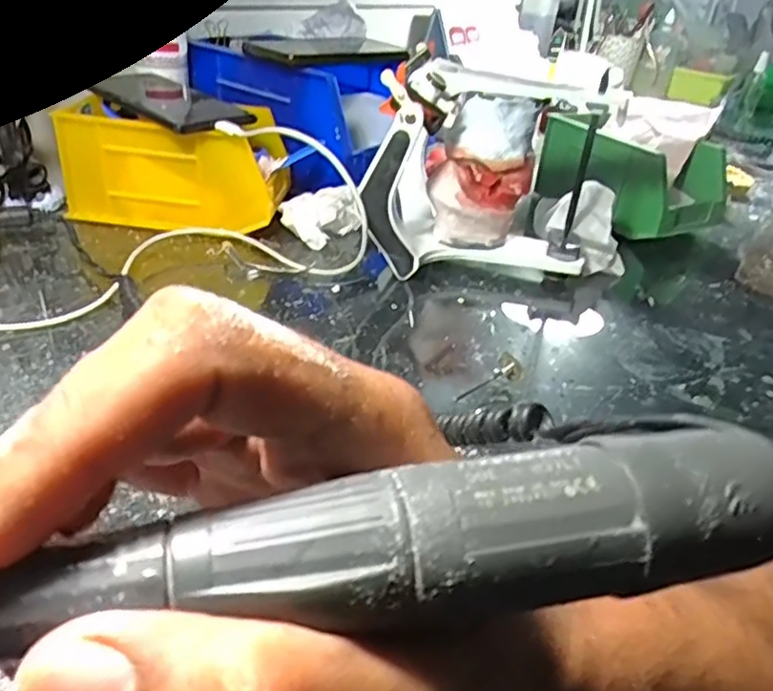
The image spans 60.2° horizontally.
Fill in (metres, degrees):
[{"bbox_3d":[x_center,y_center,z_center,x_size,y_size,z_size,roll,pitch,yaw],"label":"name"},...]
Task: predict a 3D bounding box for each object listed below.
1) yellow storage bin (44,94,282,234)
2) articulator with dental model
[{"bbox_3d":[-0.174,-0.151,0.562,0.166,0.090,0.079,8,31,1],"label":"yellow storage bin"},{"bbox_3d":[0.080,-0.134,0.526,0.190,0.152,0.134,4,31,-5],"label":"articulator with dental model"}]

